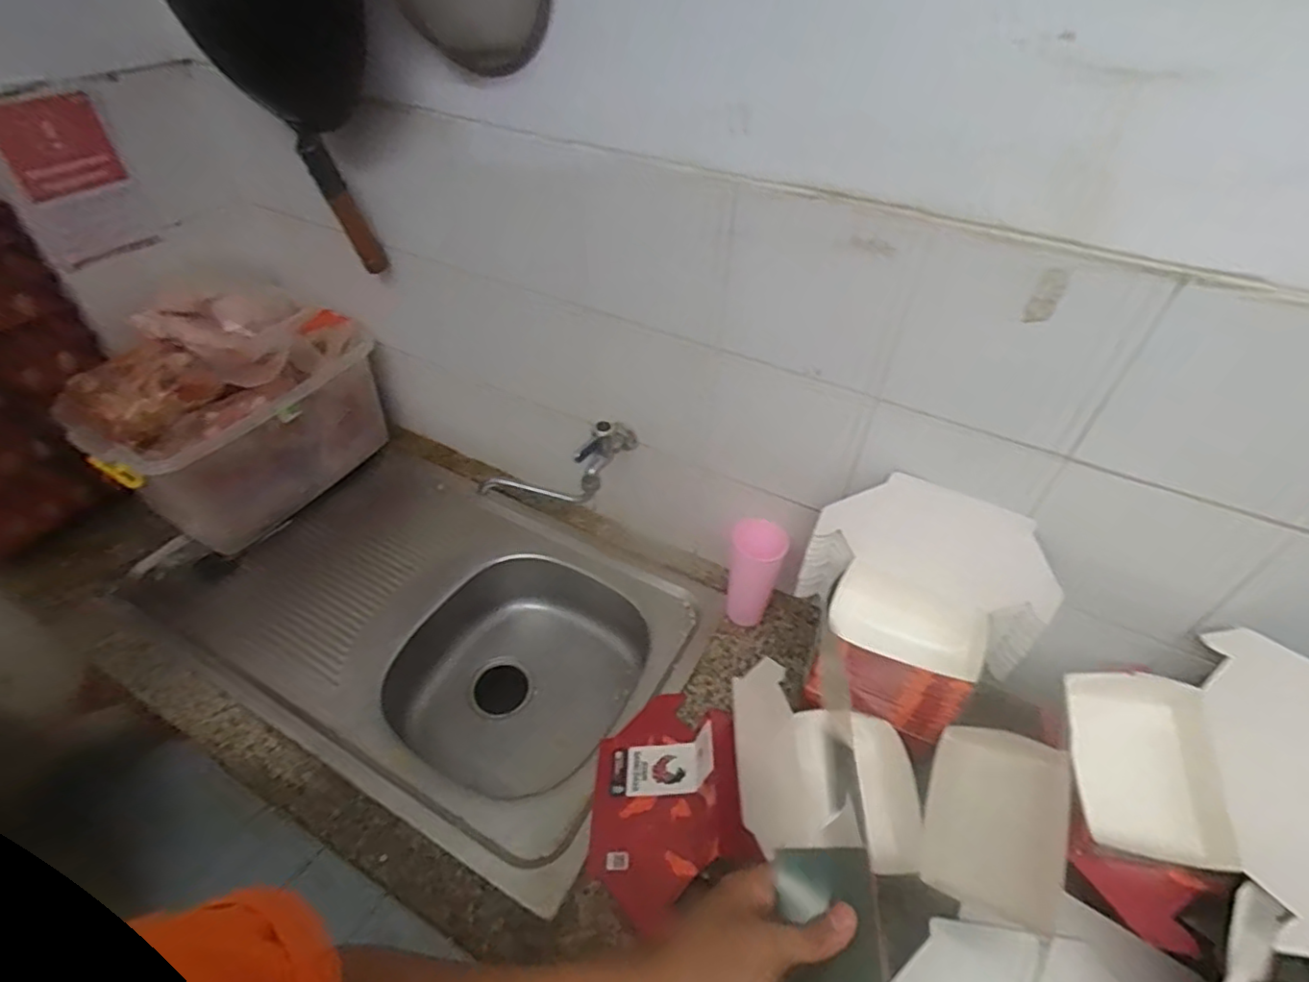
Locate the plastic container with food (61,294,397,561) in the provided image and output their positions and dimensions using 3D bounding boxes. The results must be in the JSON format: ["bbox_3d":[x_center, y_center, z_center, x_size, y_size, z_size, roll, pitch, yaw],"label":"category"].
[{"bbox_3d":[-0.712,-0.129,1.082,0.275,0.343,0.404,26,50,23],"label":"plastic container with food"}]

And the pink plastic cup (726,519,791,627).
[{"bbox_3d":[0.149,0.120,0.935,0.075,0.183,0.079,3,44,2],"label":"pink plastic cup"}]

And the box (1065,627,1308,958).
[{"bbox_3d":[0.527,0.280,0.618,0.111,0.290,0.274,24,41,-12],"label":"box"}]

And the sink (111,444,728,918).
[{"bbox_3d":[-0.367,0.229,1.049,0.850,0.177,0.502,23,48,20],"label":"sink"}]

